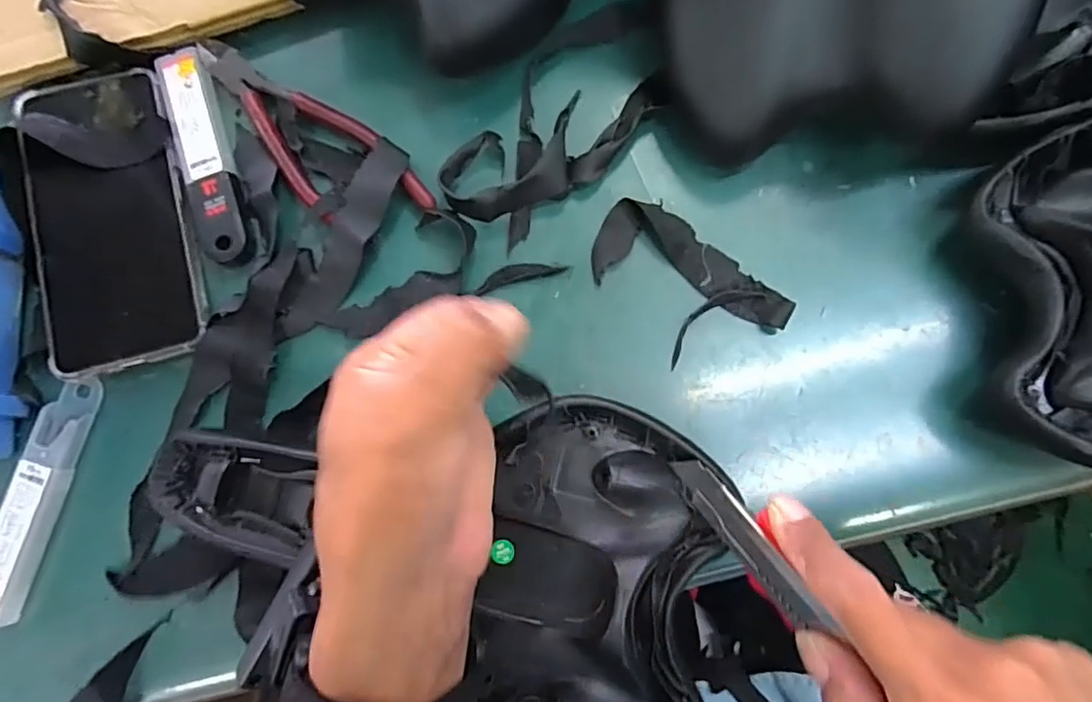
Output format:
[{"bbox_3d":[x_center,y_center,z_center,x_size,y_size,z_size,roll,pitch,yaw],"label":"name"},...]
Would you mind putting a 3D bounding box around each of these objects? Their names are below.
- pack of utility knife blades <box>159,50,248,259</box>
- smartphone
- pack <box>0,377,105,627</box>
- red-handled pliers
[{"bbox_3d":[-0.189,-0.110,0.326,0.028,0.008,0.126,-18,81,2],"label":"pack of utility knife blades"},{"bbox_3d":[-0.236,-0.073,0.314,0.079,0.012,0.163,-15,82,-2],"label":"smartphone"},{"bbox_3d":[-0.264,0.075,0.304,0.024,0.016,0.123,13,83,7],"label":"pack"},{"bbox_3d":[-0.133,-0.121,0.323,0.051,0.010,0.165,-44,81,-2],"label":"red-handled pliers"}]

